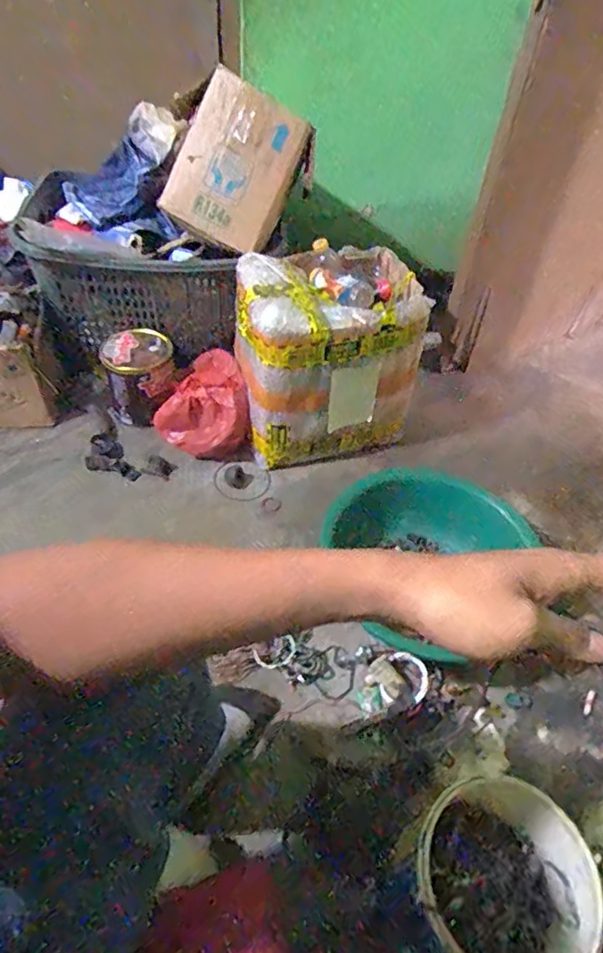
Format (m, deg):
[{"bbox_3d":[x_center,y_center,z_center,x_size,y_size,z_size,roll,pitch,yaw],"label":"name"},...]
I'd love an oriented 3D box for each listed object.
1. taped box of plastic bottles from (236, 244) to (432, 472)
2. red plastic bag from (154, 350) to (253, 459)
[{"bbox_3d":[0.050,-0.248,1.157,0.355,0.349,0.261,-11,49,-14],"label":"taped box of plastic bottles"},{"bbox_3d":[-0.212,-0.161,1.173,0.191,0.133,0.208,-3,48,-7],"label":"red plastic bag"}]

